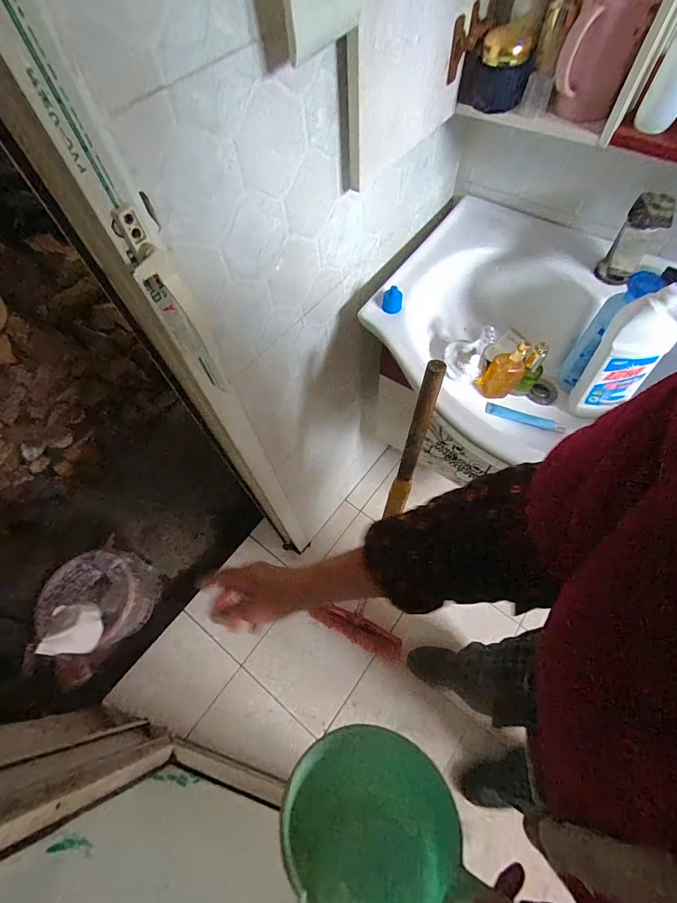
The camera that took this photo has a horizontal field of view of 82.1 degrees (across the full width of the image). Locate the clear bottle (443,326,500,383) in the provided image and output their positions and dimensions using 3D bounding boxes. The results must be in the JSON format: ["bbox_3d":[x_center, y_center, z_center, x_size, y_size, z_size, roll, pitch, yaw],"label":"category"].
[{"bbox_3d":[0.223,-0.169,0.669,0.072,0.086,0.057,22,67,12],"label":"clear bottle"}]

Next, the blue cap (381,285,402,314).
[{"bbox_3d":[0.087,-0.245,0.625,0.032,0.037,0.026,3,64,3],"label":"blue cap"}]

